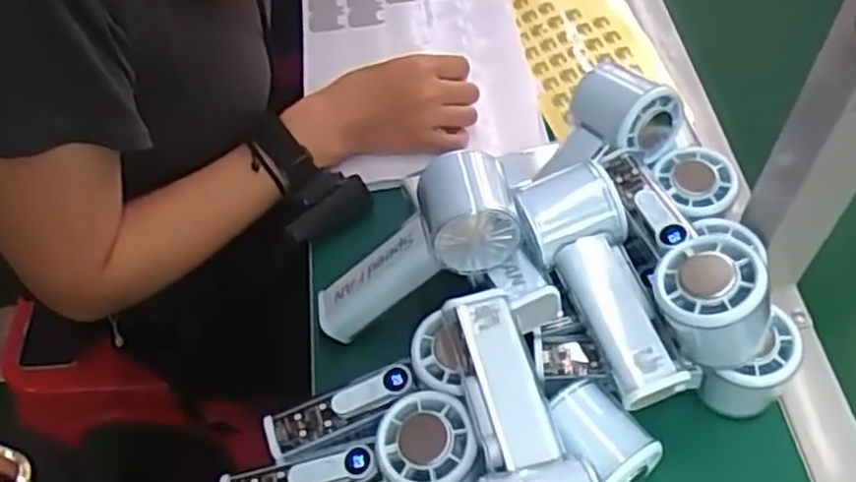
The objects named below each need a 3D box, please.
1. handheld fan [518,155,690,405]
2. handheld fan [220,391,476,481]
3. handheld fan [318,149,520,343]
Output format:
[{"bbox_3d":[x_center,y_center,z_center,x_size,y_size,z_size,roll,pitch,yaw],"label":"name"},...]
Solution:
[{"bbox_3d":[0.103,0.024,0.452,0.060,0.057,0.148,-18,56,-9],"label":"handheld fan"},{"bbox_3d":[-0.043,0.134,0.438,0.151,0.052,0.056,-19,54,12],"label":"handheld fan"},{"bbox_3d":[-0.017,0.004,0.482,0.152,0.060,0.068,-35,54,20],"label":"handheld fan"}]

